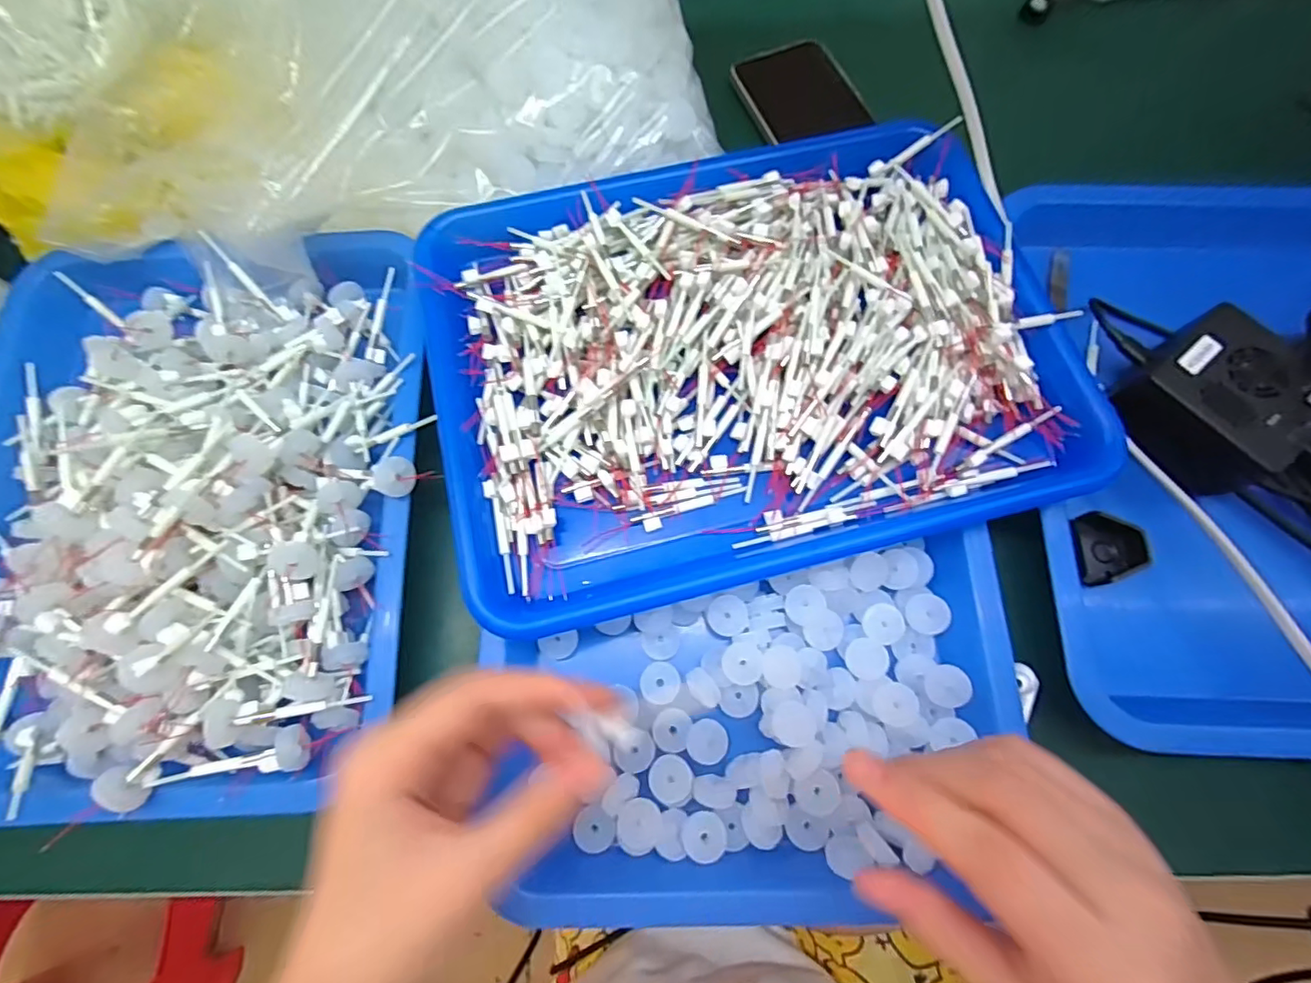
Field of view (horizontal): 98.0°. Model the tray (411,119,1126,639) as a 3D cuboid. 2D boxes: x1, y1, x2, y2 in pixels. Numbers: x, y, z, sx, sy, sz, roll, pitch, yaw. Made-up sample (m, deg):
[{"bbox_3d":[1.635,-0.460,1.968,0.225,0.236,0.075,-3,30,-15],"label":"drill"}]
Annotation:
[{"bbox_3d":[0.046,-0.077,0.317,0.329,0.038,0.243,-14,74,-3],"label":"tray"}]

